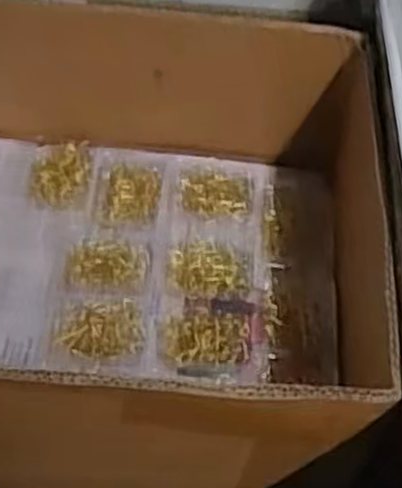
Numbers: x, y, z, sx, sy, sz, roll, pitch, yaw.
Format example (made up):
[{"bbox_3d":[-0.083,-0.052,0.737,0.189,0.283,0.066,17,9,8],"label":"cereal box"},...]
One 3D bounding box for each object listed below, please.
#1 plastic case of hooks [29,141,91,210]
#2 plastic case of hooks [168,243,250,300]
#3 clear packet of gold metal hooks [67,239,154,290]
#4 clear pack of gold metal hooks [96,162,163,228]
[{"bbox_3d":[-0.126,-0.063,0.705,0.055,0.009,0.081,0,55,-1],"label":"plastic case of hooks"},{"bbox_3d":[0.007,0.022,0.648,0.066,0.010,0.055,-5,55,-5],"label":"plastic case of hooks"},{"bbox_3d":[-0.076,0.017,0.645,0.068,0.007,0.051,2,55,1],"label":"clear packet of gold metal hooks"},{"bbox_3d":[-0.062,-0.046,0.692,0.052,0.007,0.075,5,55,2],"label":"clear pack of gold metal hooks"}]

